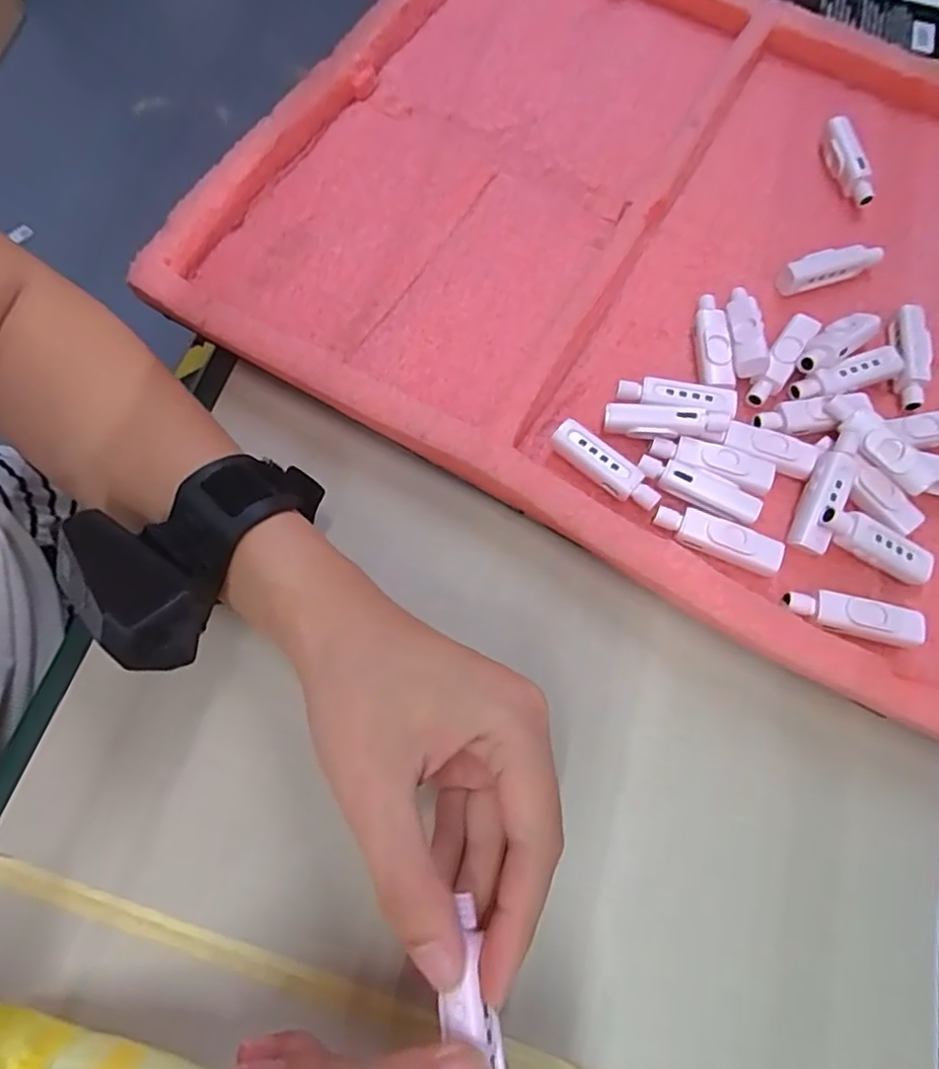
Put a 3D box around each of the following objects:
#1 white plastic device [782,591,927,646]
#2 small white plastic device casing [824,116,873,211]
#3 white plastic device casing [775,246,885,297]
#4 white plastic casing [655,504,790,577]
[{"bbox_3d":[0.166,0.036,0.276,0.057,0.012,0.016,13,70,3],"label":"white plastic device"},{"bbox_3d":[0.216,-0.214,0.364,0.015,0.018,0.055,-4,70,-4],"label":"small white plastic device casing"},{"bbox_3d":[0.194,-0.144,0.342,0.059,0.016,0.014,-18,71,-8],"label":"white plastic device casing"},{"bbox_3d":[0.111,0.001,0.284,0.056,0.011,0.017,22,71,6],"label":"white plastic casing"}]

